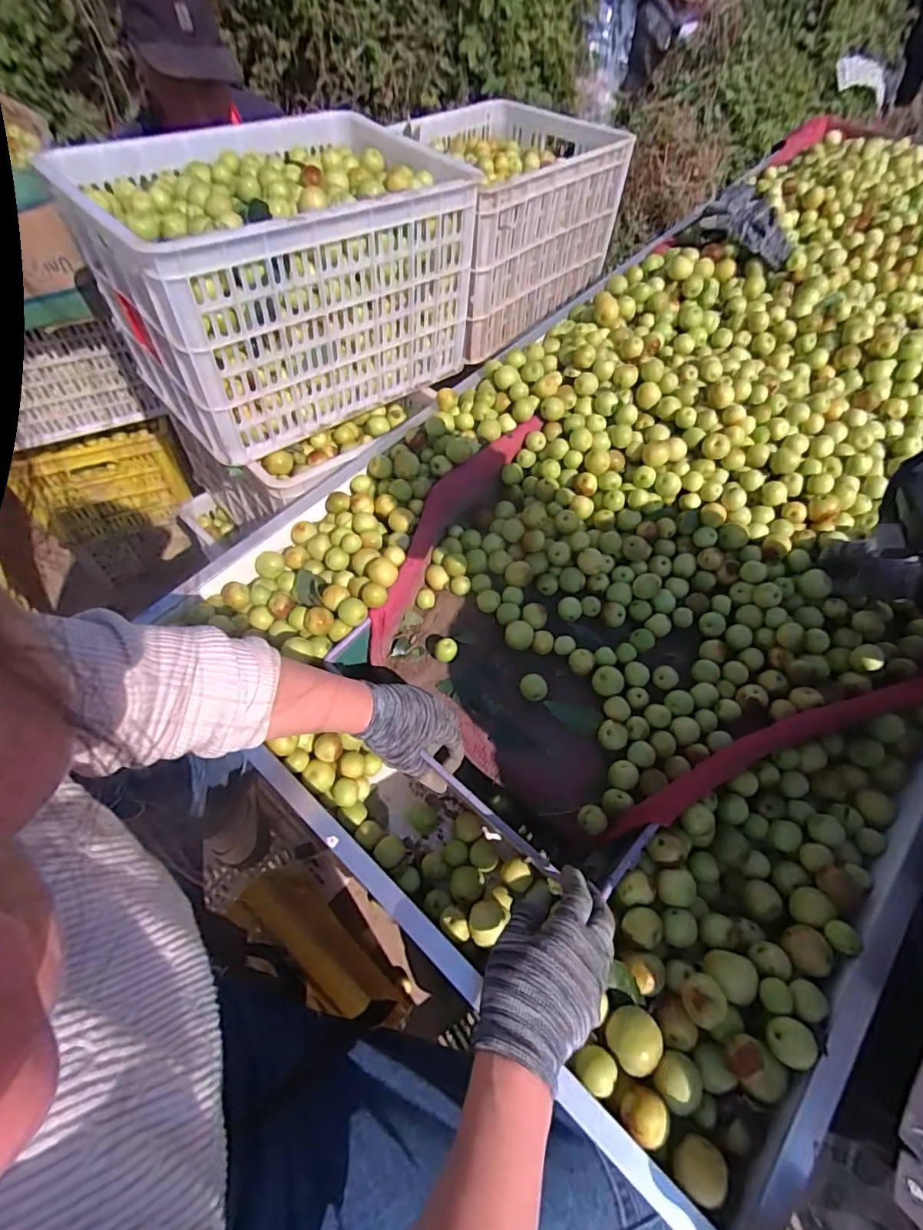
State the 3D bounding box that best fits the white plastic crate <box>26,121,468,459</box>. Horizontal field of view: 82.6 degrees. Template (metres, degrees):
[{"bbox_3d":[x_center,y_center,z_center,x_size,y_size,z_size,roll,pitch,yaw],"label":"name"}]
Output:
[{"bbox_3d":[-0.255,-0.501,0.784,0.353,0.275,0.473,40,63,23],"label":"white plastic crate"}]

